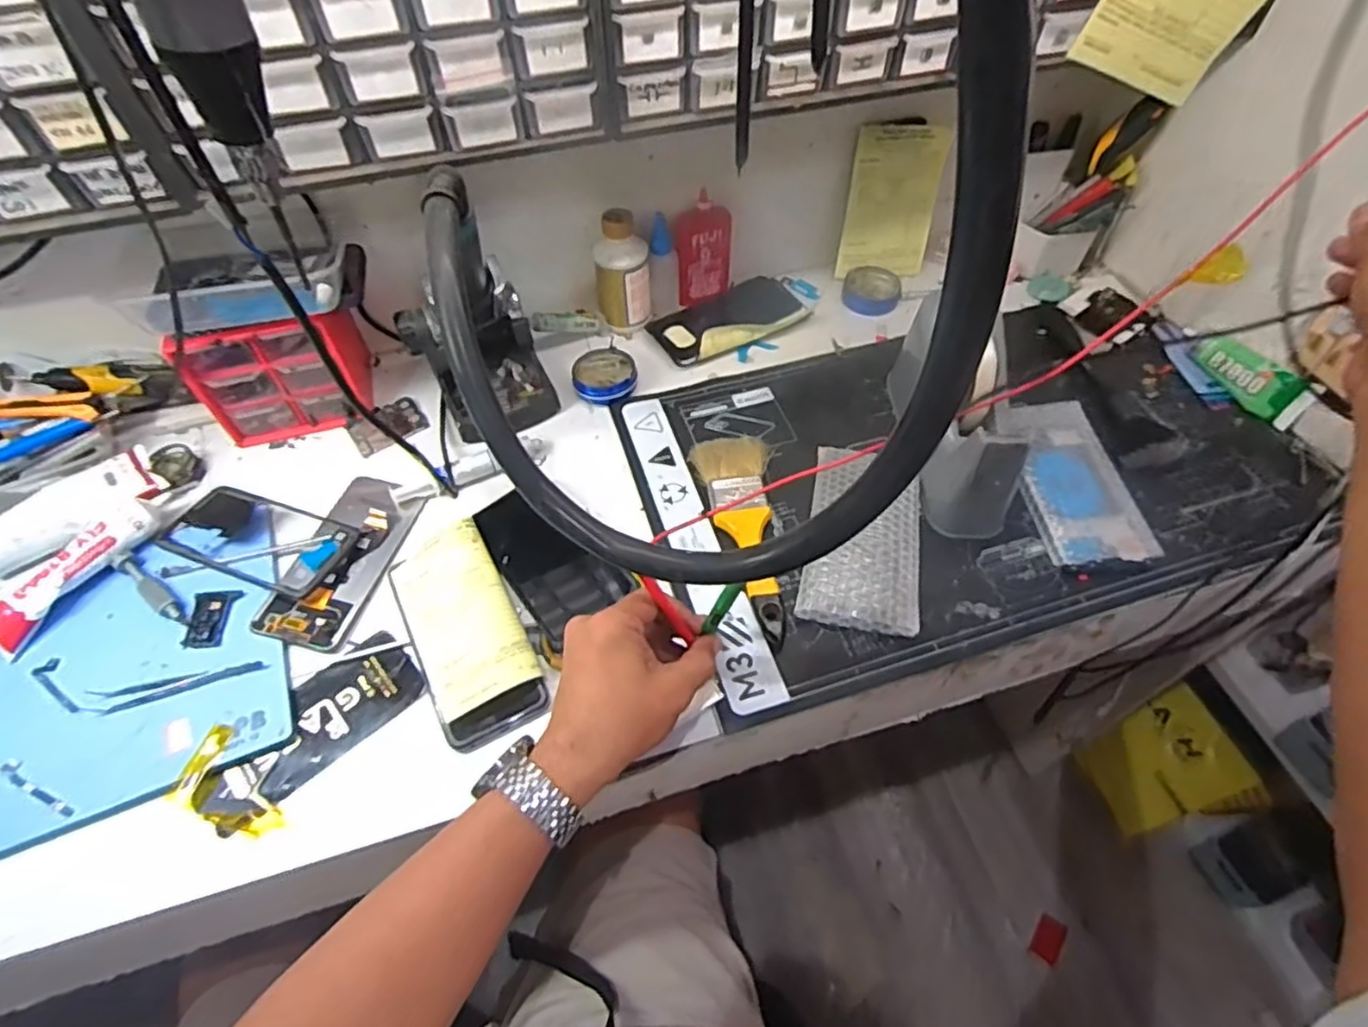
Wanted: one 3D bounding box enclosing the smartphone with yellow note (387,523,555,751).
[{"bbox_3d":[-0.164,0.086,0.512,0.076,0.023,0.162,-26,60,-10],"label":"smartphone with yellow note"}]

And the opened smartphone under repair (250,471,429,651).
[{"bbox_3d":[-0.278,0.032,0.561,0.075,0.006,0.158,8,55,7],"label":"opened smartphone under repair"}]

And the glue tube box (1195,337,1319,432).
[{"bbox_3d":[0.527,-0.128,0.641,0.020,0.042,0.105,-9,52,-40],"label":"glue tube box"}]

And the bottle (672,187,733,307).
[{"bbox_3d":[0.021,-0.271,0.715,0.062,0.099,0.022,-24,58,-16],"label":"bottle"}]

